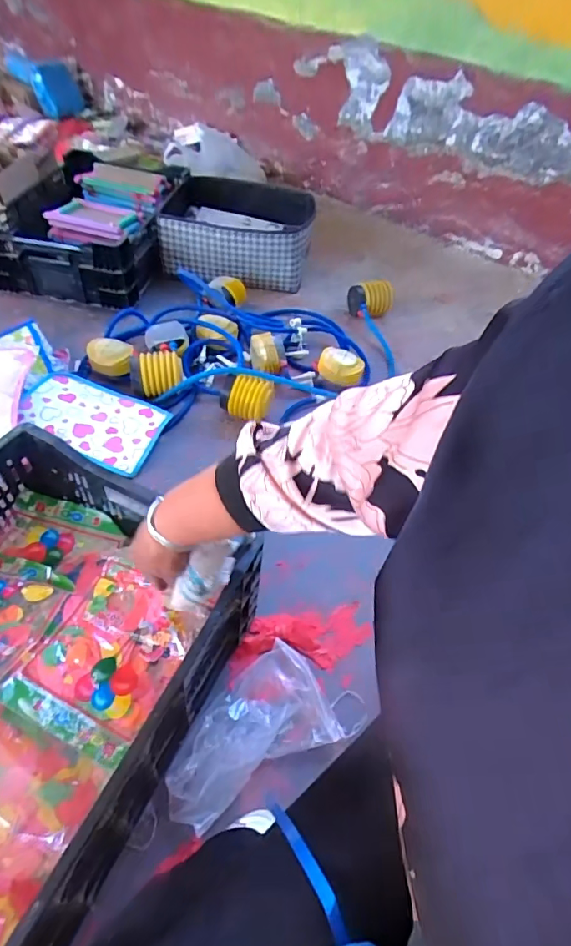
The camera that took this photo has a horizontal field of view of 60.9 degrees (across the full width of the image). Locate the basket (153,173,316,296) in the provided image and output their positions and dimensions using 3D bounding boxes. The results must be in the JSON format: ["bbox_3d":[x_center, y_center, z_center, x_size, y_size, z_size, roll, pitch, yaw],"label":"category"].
[{"bbox_3d":[-0.152,-0.759,1.553,0.459,0.185,0.378,3,49,-3],"label":"basket"}]

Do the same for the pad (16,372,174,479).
[{"bbox_3d":[-0.401,-0.112,0.999,0.292,0.016,0.192,22,51,3],"label":"pad"}]

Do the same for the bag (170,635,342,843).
[{"bbox_3d":[-0.057,0.347,0.662,0.238,0.039,0.150,-22,55,-23],"label":"bag"}]

